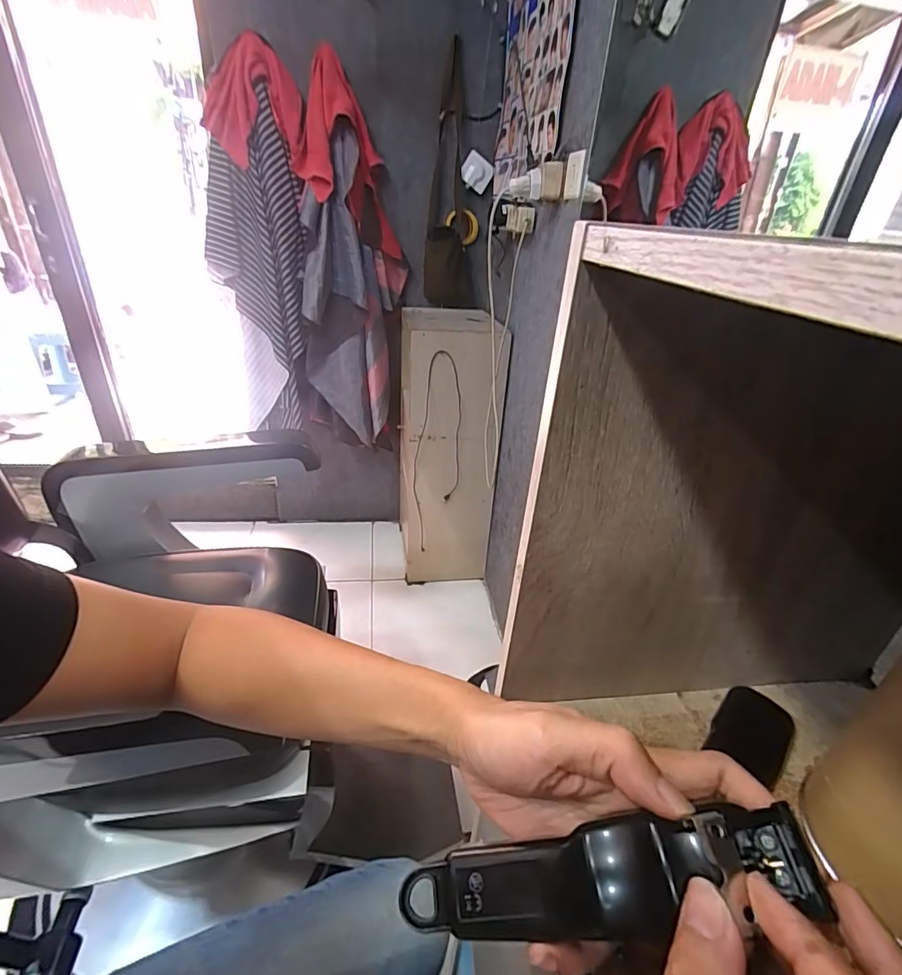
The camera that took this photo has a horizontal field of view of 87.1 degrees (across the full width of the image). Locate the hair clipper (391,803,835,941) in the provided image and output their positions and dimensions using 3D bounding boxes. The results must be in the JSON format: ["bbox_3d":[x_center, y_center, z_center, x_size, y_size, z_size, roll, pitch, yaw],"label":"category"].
[{"bbox_3d":[0.060,0.170,0.206,0.173,0.039,0.037,-21,26,15],"label":"hair clipper"}]

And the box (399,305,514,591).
[{"bbox_3d":[-0.025,-0.149,1.739,0.321,0.918,0.406,1,29,-6],"label":"box"}]

